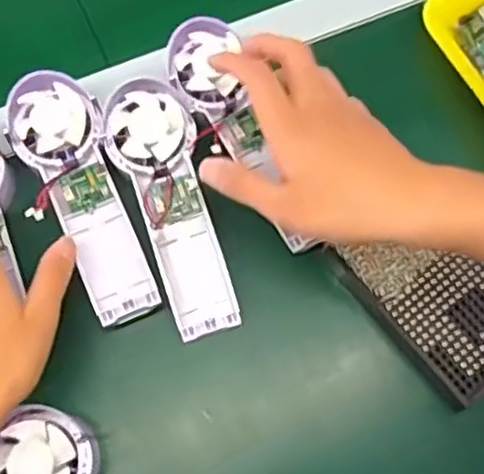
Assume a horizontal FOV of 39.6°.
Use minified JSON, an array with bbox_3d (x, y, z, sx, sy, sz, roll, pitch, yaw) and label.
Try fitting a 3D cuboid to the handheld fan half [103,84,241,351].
[{"bbox_3d":[-0.047,-0.020,0.459,0.056,0.018,0.178,-18,86,-6],"label":"handheld fan half"}]

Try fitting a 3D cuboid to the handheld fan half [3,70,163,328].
[{"bbox_3d":[-0.106,-0.028,0.456,0.058,0.032,0.176,-24,74,-8],"label":"handheld fan half"}]

